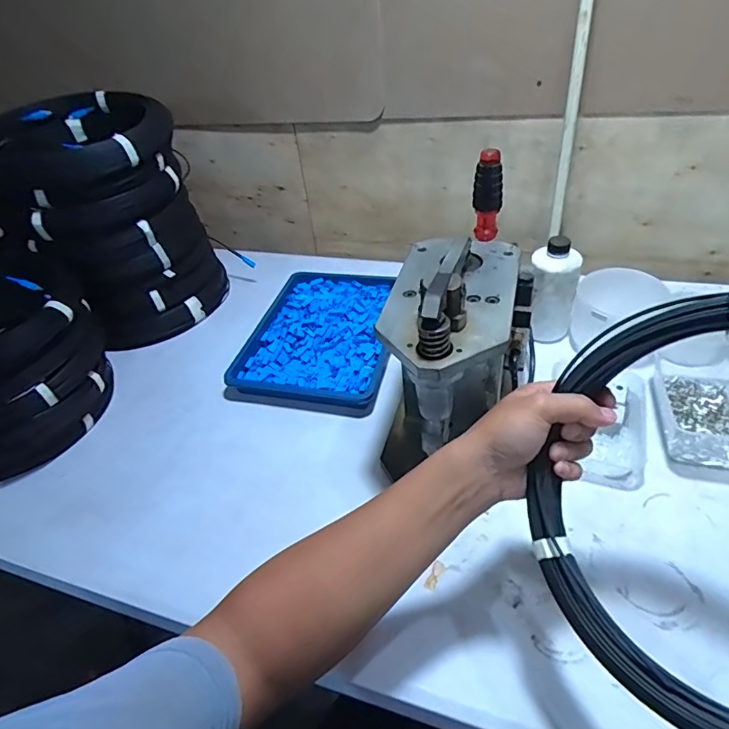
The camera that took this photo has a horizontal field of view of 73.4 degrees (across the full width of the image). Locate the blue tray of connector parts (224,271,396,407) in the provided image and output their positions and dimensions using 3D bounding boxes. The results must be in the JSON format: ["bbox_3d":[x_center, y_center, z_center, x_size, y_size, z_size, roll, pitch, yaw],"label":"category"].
[{"bbox_3d":[-0.063,-0.061,0.844,0.230,0.039,0.323,6,43,15],"label":"blue tray of connector parts"}]

